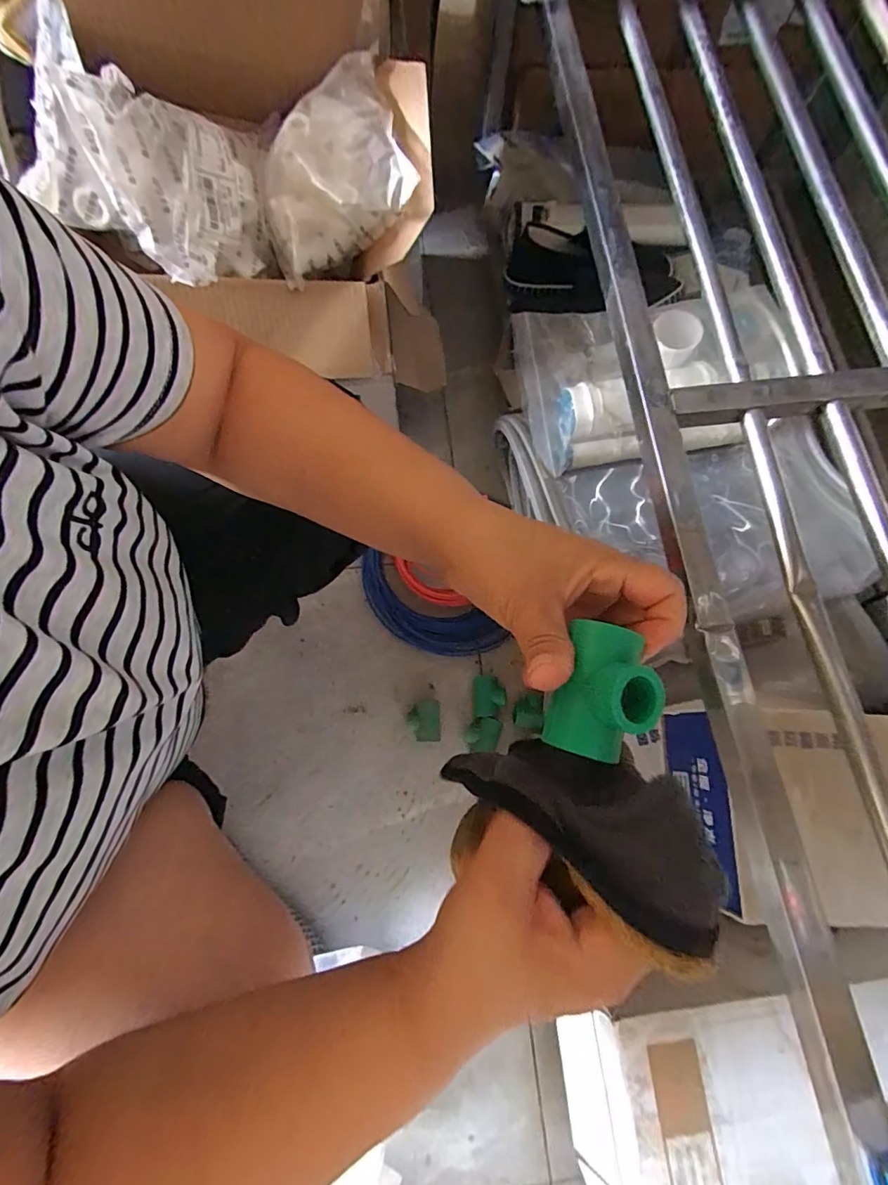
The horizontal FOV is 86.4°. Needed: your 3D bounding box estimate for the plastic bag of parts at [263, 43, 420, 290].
[{"bbox_3d":[-0.116,-0.417,0.480,0.144,0.094,0.140,-17,76,-8],"label":"plastic bag of parts"}]

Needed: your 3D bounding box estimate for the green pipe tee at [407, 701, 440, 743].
[{"bbox_3d":[-0.029,0.185,0.679,0.047,0.028,0.057,-1,75,-3],"label":"green pipe tee"}]

